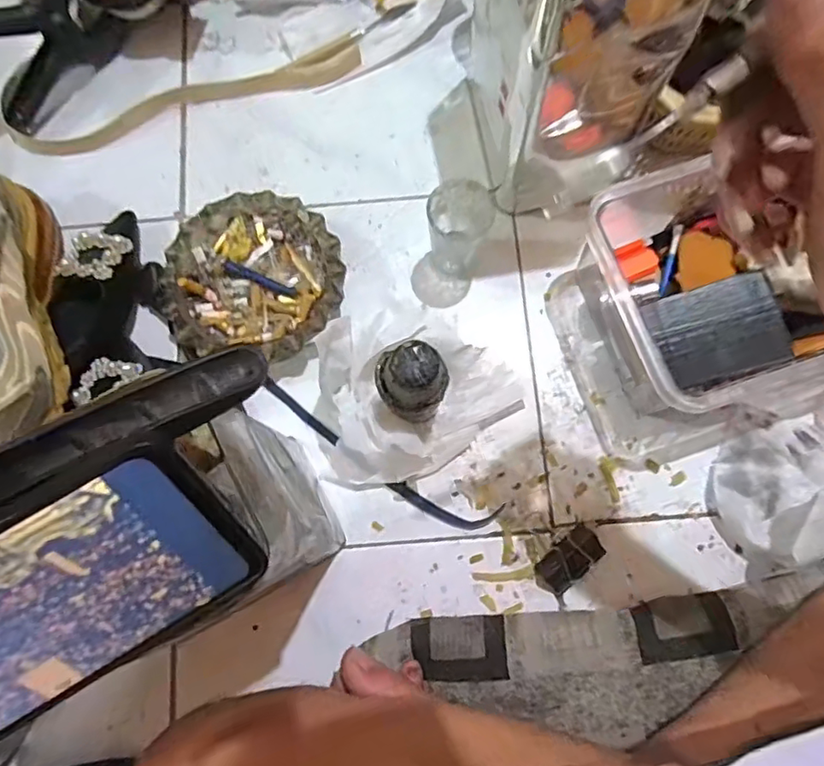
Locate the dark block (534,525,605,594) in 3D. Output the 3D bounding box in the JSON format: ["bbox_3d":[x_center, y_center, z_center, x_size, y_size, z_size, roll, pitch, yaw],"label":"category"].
[{"bbox_3d":[0.120,0.136,0.444,0.055,0.018,0.029,-40,79,-8],"label":"dark block"}]

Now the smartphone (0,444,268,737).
[{"bbox_3d":[-0.136,0.085,0.197,0.160,0.076,0.006,-31,36,-8],"label":"smartphone"}]

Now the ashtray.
[{"bbox_3d":[-0.129,-0.085,0.489,0.145,0.042,0.144,-1,77,1],"label":"ashtray"}]

